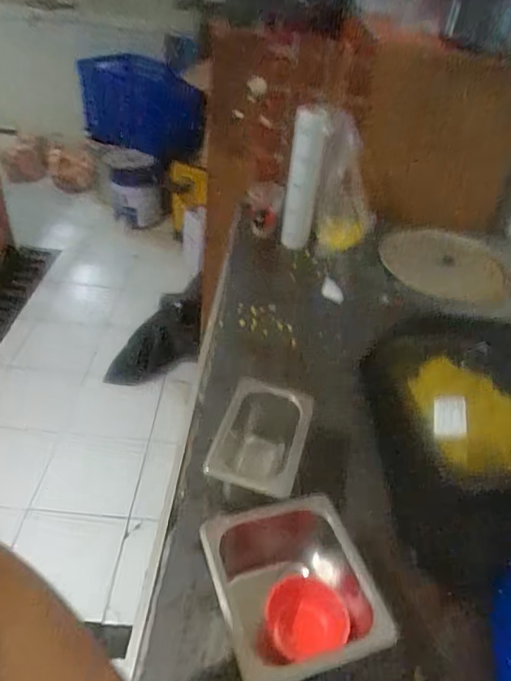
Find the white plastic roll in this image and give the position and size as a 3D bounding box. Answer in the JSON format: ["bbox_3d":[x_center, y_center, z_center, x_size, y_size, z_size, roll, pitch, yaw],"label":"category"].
[{"bbox_3d":[0.120,-0.396,1.278,0.085,0.377,0.095,4,59,1],"label":"white plastic roll"}]

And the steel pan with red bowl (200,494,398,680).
[{"bbox_3d":[0.039,0.280,0.572,0.163,0.112,0.187,-9,39,-17],"label":"steel pan with red bowl"}]

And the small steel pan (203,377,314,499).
[{"bbox_3d":[0.003,0.151,0.705,0.110,0.098,0.168,15,40,10],"label":"small steel pan"}]

